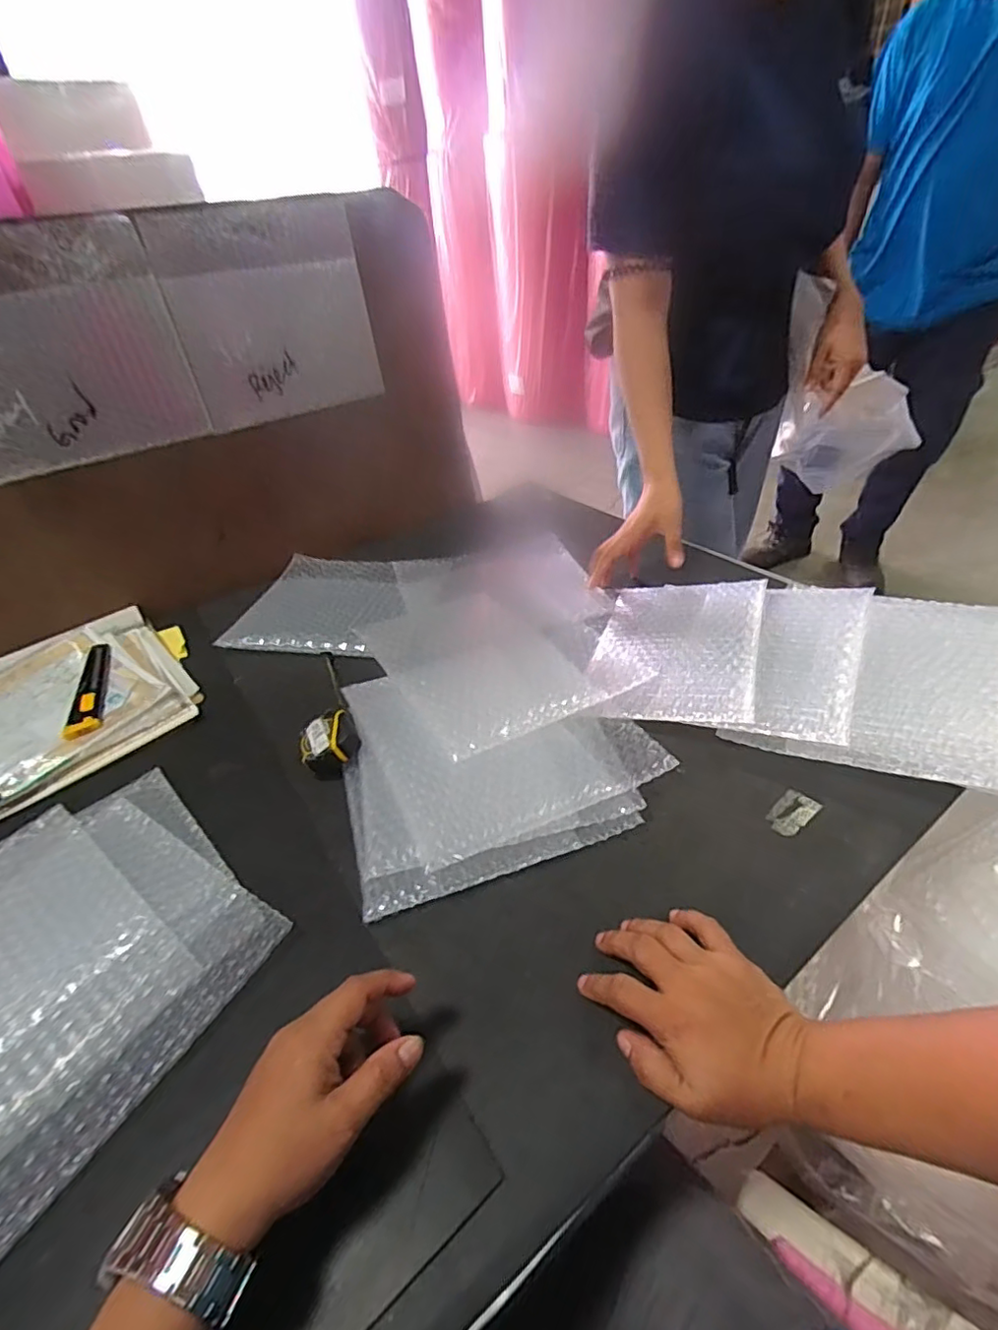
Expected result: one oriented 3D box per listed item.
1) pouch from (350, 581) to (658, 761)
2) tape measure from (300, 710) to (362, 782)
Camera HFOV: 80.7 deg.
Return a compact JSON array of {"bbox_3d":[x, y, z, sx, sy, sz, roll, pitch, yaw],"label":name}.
[{"bbox_3d":[-0.009,-0.017,0.655,0.236,0.012,0.277,-19,38,-26],"label":"pouch"},{"bbox_3d":[-0.165,0.078,0.579,0.057,0.036,0.068,-18,39,-14],"label":"tape measure"}]

